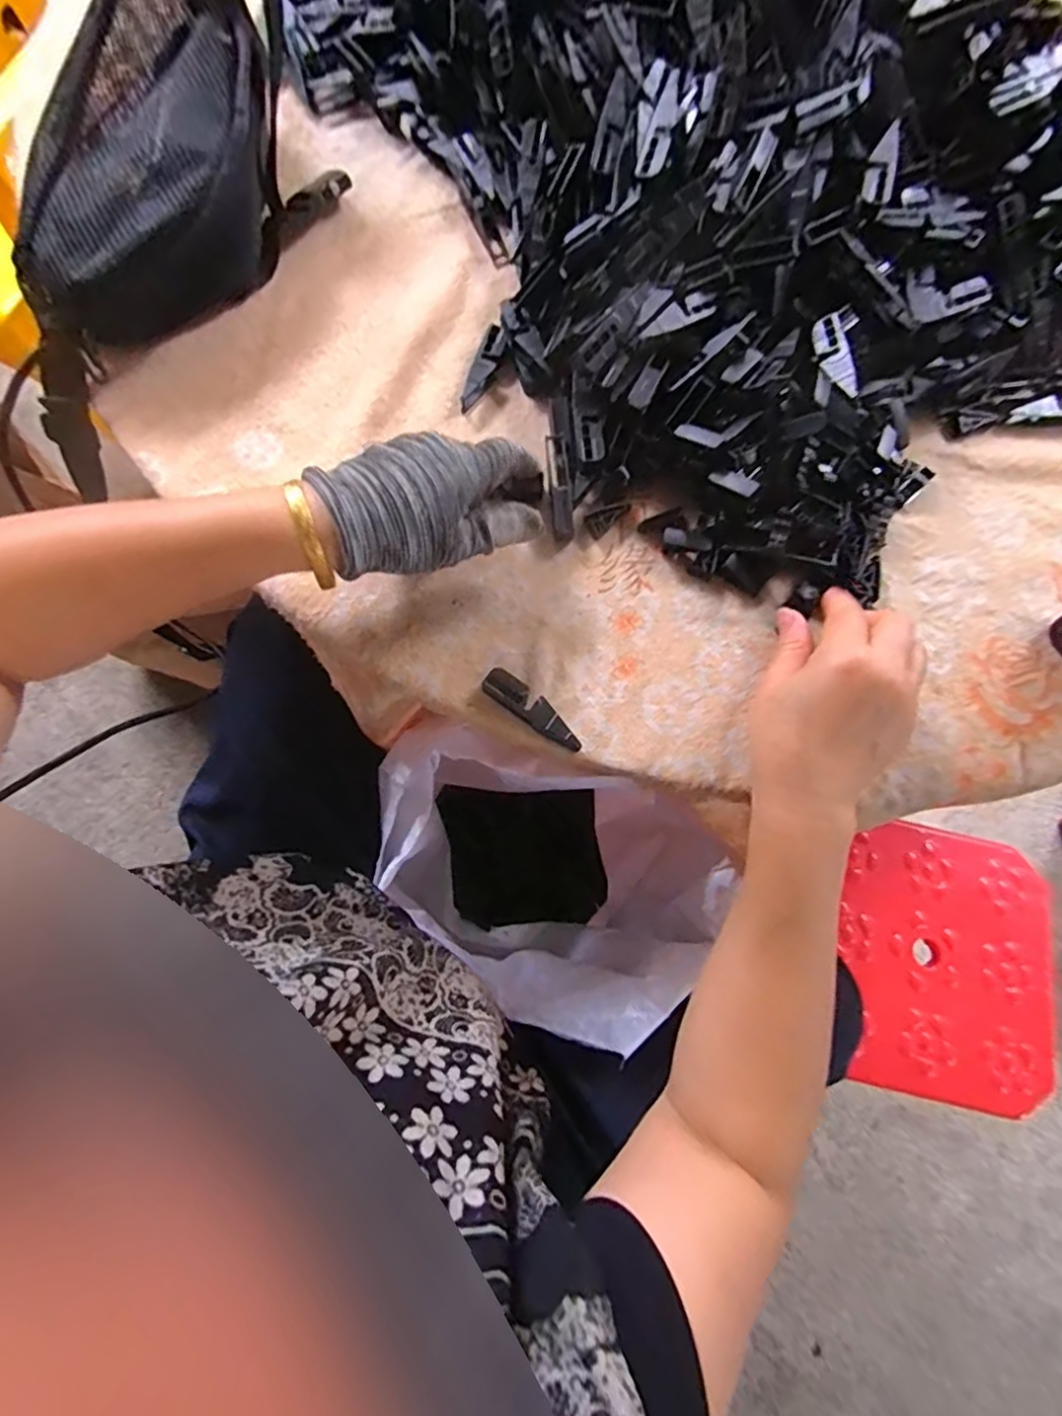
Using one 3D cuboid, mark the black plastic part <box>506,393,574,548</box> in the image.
[{"bbox_3d":[0.016,-0.151,0.366,0.015,0.012,0.096,-2,84,-2],"label":"black plastic part"}]

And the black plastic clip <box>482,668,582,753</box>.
[{"bbox_3d":[0.002,0.001,0.333,0.065,0.011,0.016,35,77,7],"label":"black plastic clip"}]

